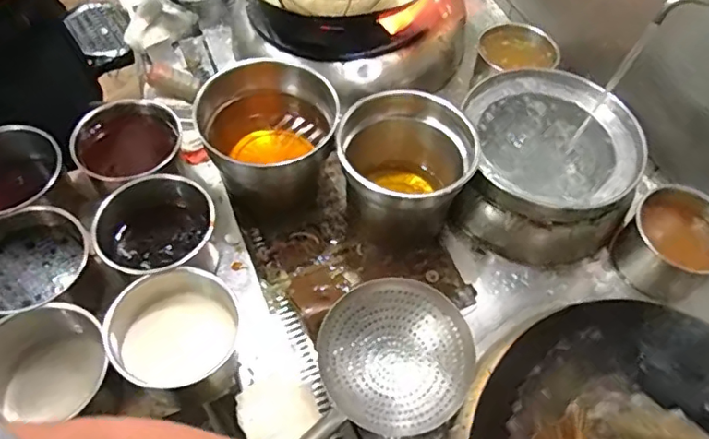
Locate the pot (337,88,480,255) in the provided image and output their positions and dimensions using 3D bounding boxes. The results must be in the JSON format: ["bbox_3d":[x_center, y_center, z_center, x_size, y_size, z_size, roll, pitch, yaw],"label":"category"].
[{"bbox_3d":[0.081,-0.078,0.964,0.220,0.208,0.191,9,55,3],"label":"pot"}]

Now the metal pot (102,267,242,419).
[{"bbox_3d":[-0.246,0.171,0.786,0.160,0.120,0.174,2,55,-3],"label":"metal pot"}]

